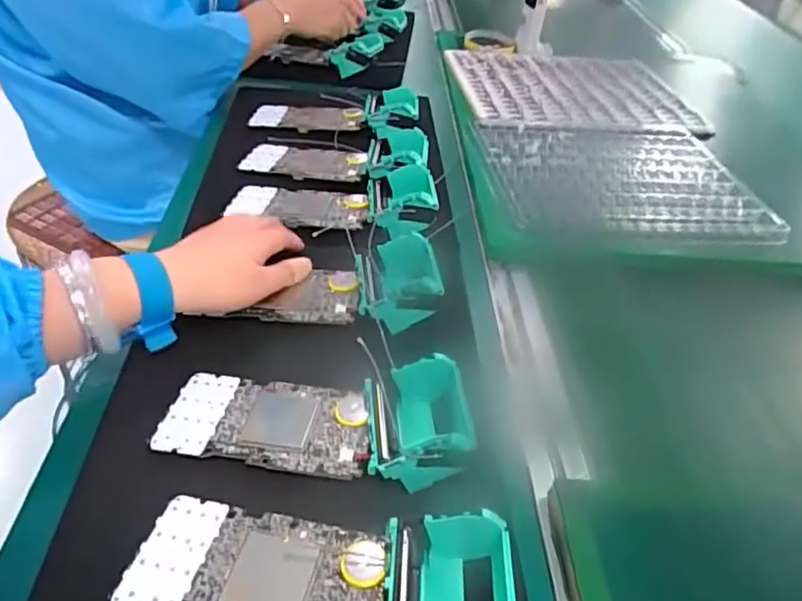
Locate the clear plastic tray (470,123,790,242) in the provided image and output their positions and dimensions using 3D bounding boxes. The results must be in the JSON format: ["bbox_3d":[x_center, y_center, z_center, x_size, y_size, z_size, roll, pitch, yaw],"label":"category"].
[{"bbox_3d":[0.237,-0.141,0.648,0.273,0.010,0.225,0,41,-6],"label":"clear plastic tray"}]

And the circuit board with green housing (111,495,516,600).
[{"bbox_3d":[-0.042,0.131,0.287,0.191,0.040,0.078,7,42,3],"label":"circuit board with green housing"}]

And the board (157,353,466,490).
[{"bbox_3d":[-0.053,0.065,0.359,0.189,0.038,0.083,6,42,1],"label":"board"}]

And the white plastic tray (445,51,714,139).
[{"bbox_3d":[0.239,-0.308,0.850,0.312,0.019,0.298,0,41,-6],"label":"white plastic tray"}]

